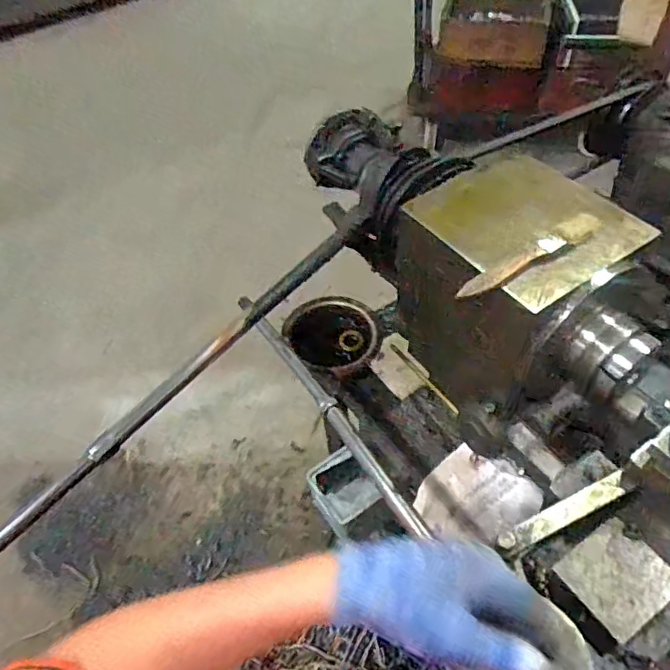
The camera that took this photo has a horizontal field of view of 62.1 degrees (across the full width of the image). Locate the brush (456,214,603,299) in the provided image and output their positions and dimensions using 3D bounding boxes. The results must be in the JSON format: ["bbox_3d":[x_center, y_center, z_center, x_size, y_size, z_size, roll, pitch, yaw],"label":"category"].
[{"bbox_3d":[0.164,-0.064,0.464,0.149,0.010,0.025,-29,54,-19],"label":"brush"}]

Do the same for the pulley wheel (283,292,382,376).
[{"bbox_3d":[-0.003,-0.002,0.765,0.129,0.045,0.118,-29,54,-19],"label":"pulley wheel"}]

